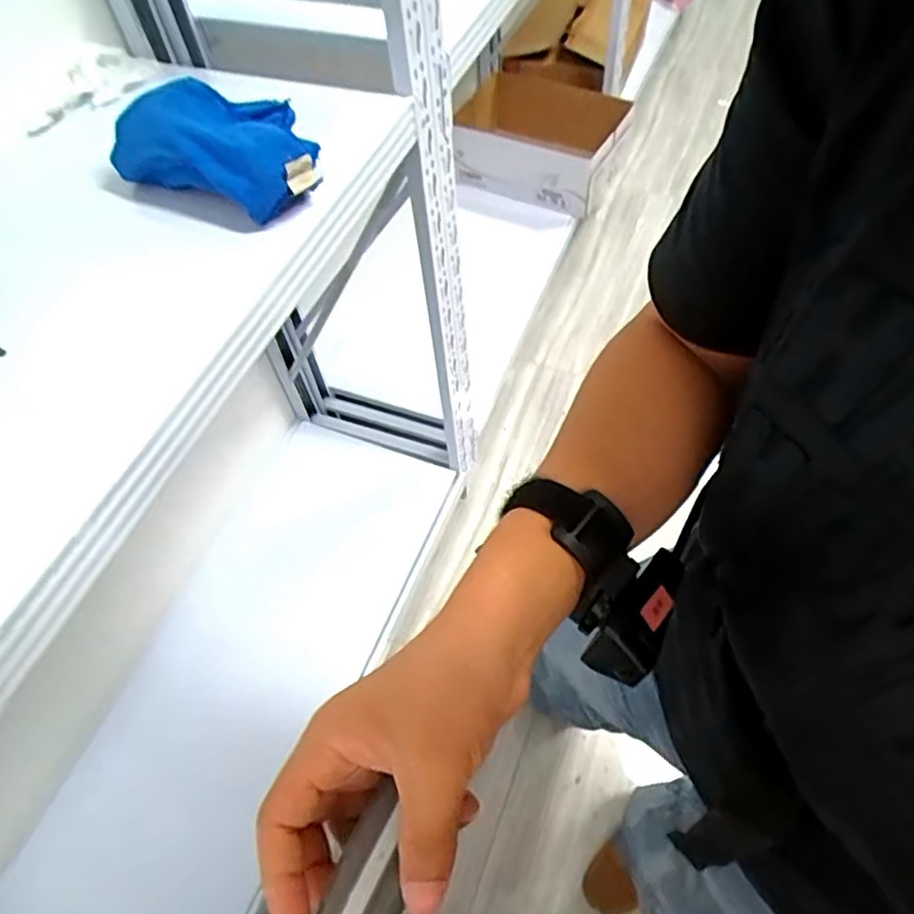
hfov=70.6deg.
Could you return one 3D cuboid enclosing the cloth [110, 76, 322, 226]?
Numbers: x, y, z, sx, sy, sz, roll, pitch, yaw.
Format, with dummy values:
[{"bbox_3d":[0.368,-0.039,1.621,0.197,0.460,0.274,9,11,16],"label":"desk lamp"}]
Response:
[{"bbox_3d":[-0.230,-0.305,0.627,0.210,0.058,0.116,25,62,19],"label":"cloth"}]

